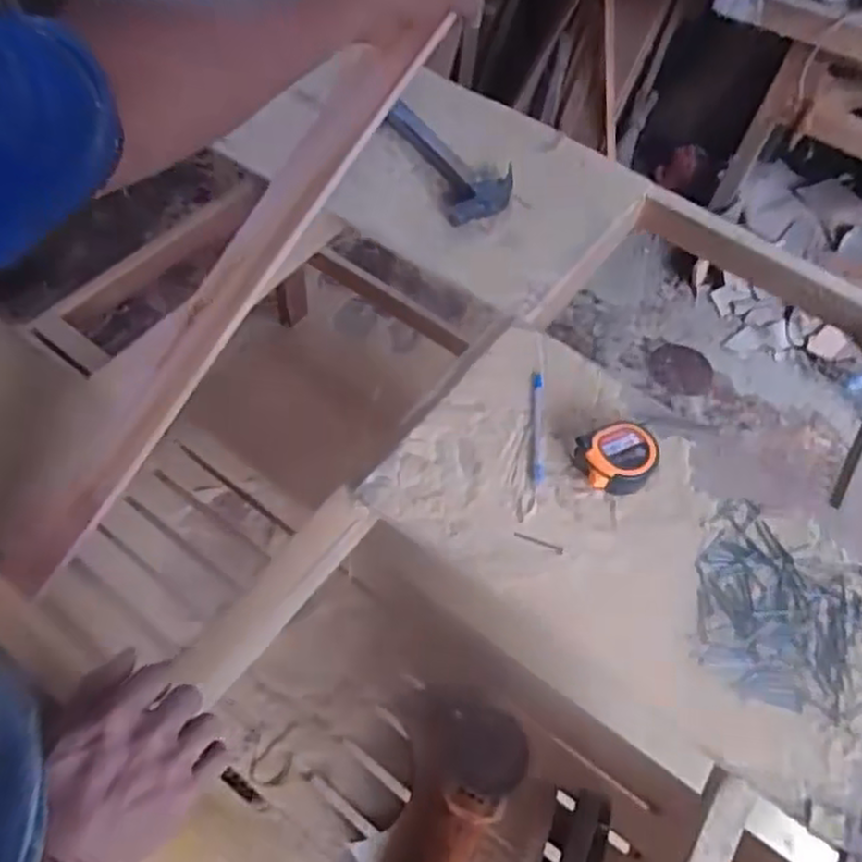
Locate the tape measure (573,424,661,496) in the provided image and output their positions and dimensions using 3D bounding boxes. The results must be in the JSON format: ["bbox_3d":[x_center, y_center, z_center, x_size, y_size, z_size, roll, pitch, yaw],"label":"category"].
[{"bbox_3d":[0.190,0.028,0.736,0.083,0.042,0.065,-12,59,-12],"label":"tape measure"}]

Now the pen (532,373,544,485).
[{"bbox_3d":[0.113,-0.005,0.768,0.011,0.008,0.133,5,57,-1],"label":"pen"}]

